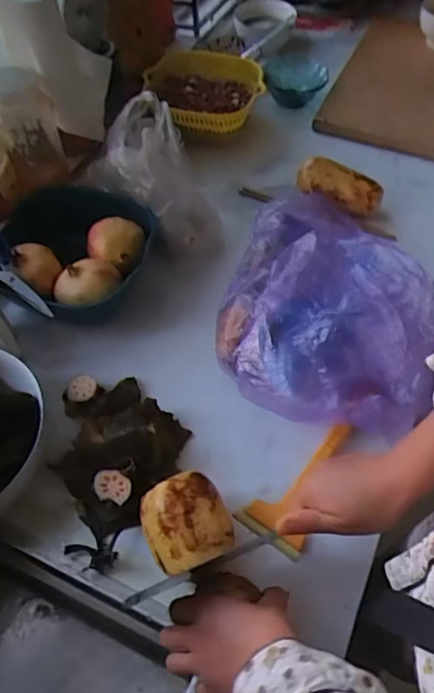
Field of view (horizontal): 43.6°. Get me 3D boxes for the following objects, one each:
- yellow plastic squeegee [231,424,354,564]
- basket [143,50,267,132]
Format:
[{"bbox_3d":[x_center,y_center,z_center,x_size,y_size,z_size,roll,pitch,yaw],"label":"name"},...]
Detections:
[{"bbox_3d":[0.097,0.147,0.590,0.074,0.026,0.155,35,68,21],"label":"yellow plastic squeegee"},{"bbox_3d":[-0.020,-0.419,0.912,0.189,0.091,0.150,-1,56,-1],"label":"basket"}]

